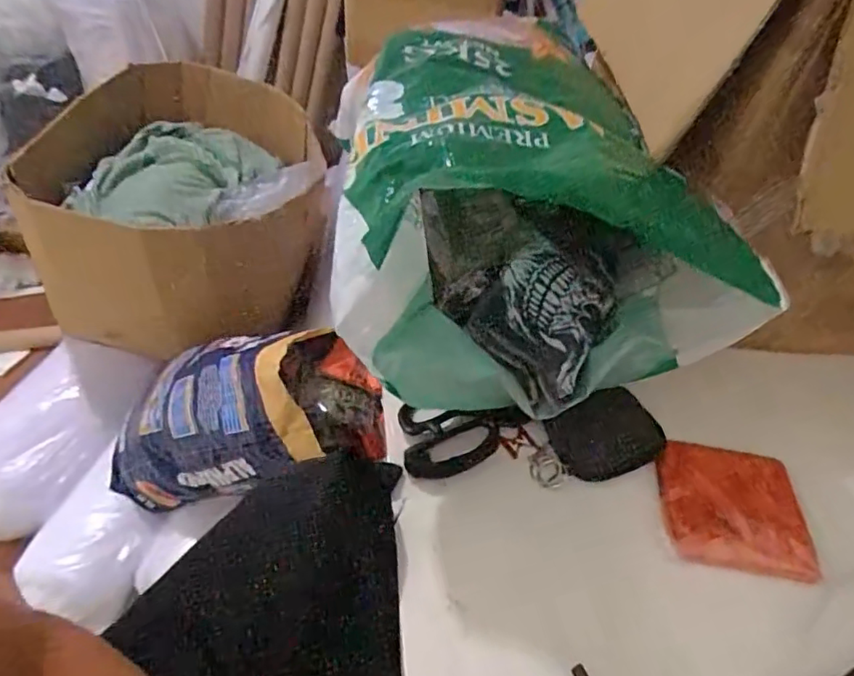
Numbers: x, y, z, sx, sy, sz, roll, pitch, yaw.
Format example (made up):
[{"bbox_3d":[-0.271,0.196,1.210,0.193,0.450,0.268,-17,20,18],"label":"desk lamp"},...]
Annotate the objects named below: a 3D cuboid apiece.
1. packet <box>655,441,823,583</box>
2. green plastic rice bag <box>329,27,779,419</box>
[{"bbox_3d":[0.276,0.149,0.516,0.121,0.012,0.119,8,46,1],"label":"packet"},{"bbox_3d":[0.086,-0.123,0.545,0.313,0.210,0.358,3,46,-4],"label":"green plastic rice bag"}]

